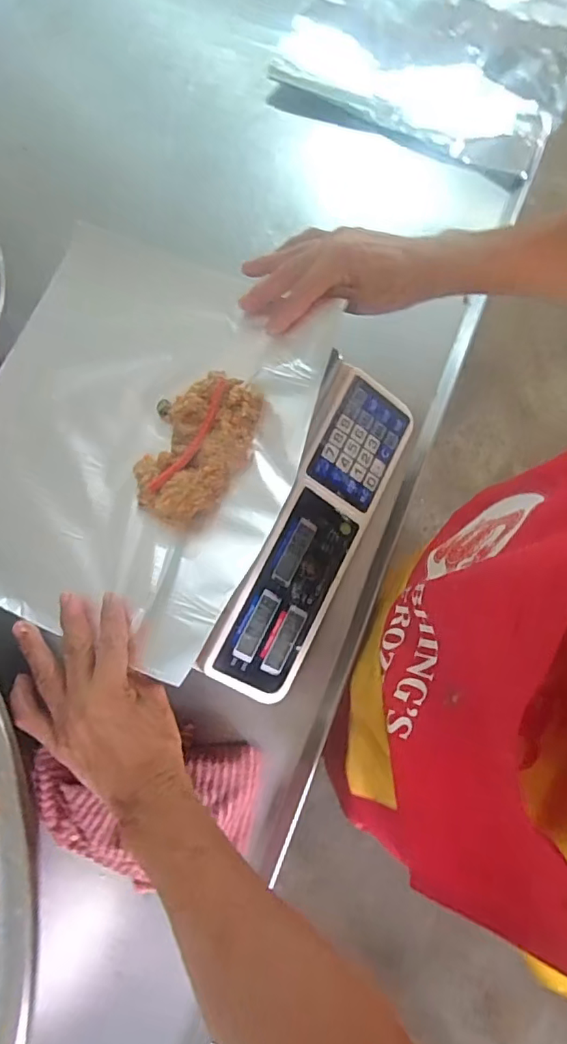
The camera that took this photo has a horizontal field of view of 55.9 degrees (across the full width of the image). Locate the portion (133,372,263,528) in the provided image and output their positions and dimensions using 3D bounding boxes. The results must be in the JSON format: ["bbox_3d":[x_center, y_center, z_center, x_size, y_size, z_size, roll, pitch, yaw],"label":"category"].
[{"bbox_3d":[-0.076,-0.066,0.471,0.087,0.022,0.136,14,76,6],"label":"portion"}]

